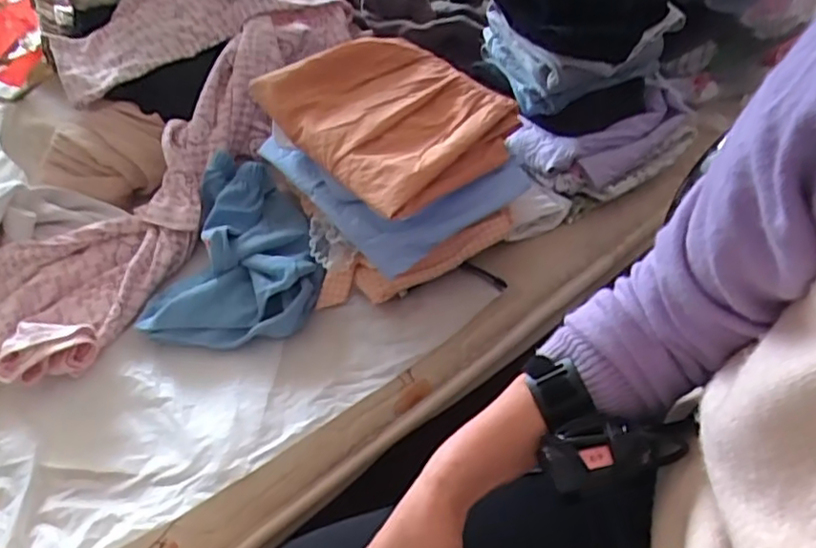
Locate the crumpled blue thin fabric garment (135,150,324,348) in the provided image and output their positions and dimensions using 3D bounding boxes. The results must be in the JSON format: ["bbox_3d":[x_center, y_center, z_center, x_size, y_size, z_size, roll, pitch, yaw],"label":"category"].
[{"bbox_3d":[-0.195,-0.040,0.753,0.190,0.070,0.251,1,50,8],"label":"crumpled blue thin fabric garment"}]

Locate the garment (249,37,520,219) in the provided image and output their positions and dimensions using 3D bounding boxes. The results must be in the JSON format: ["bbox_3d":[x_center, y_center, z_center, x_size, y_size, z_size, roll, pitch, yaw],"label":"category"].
[{"bbox_3d":[-0.017,-0.178,0.690,0.190,0.080,0.233,-35,54,-21],"label":"garment"}]

